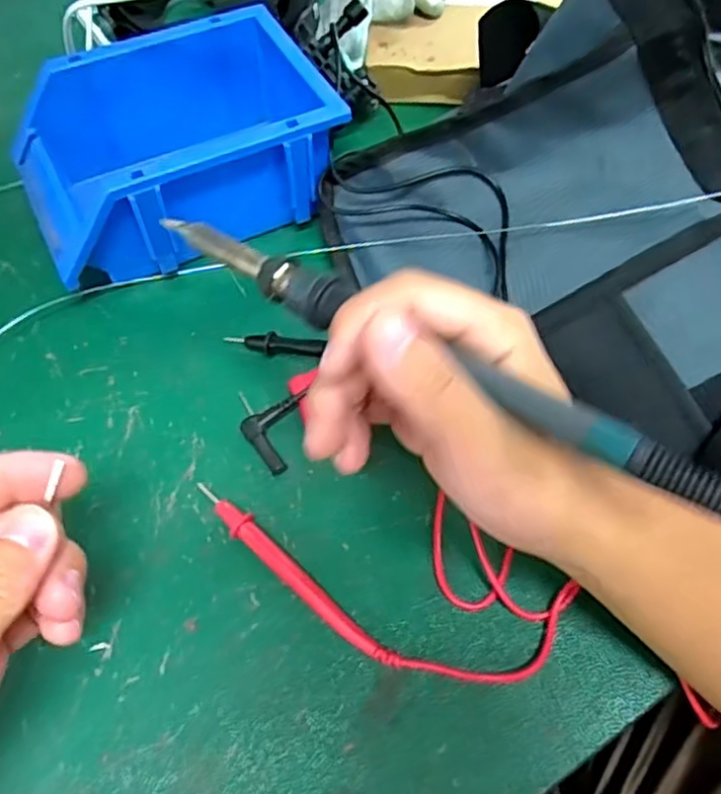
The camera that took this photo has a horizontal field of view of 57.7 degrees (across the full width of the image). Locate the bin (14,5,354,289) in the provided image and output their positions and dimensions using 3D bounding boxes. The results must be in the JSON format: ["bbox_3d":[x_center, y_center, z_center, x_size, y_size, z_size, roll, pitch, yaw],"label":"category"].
[{"bbox_3d":[-0.114,-0.150,0.401,0.174,0.080,0.132,-26,63,-15],"label":"bin"}]

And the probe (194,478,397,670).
[{"bbox_3d":[-0.032,0.083,0.305,0.122,0.011,0.012,38,66,19],"label":"probe"}]

